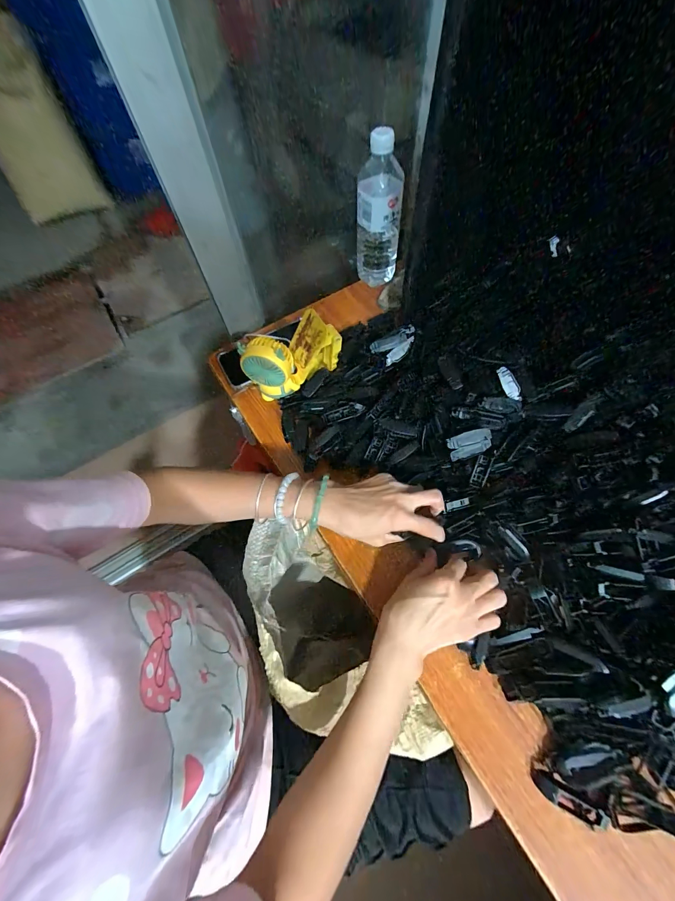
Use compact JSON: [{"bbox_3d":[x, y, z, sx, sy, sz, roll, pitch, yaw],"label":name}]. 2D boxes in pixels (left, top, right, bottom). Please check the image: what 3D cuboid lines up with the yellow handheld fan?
[{"bbox_3d":[-0.060,-0.125,0.479,0.065,0.108,0.129,41,72,19],"label":"yellow handheld fan"}]

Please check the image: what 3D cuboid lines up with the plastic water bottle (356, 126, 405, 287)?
[{"bbox_3d":[0.066,-0.381,0.549,0.071,0.205,0.055,-4,63,0],"label":"plastic water bottle"}]

